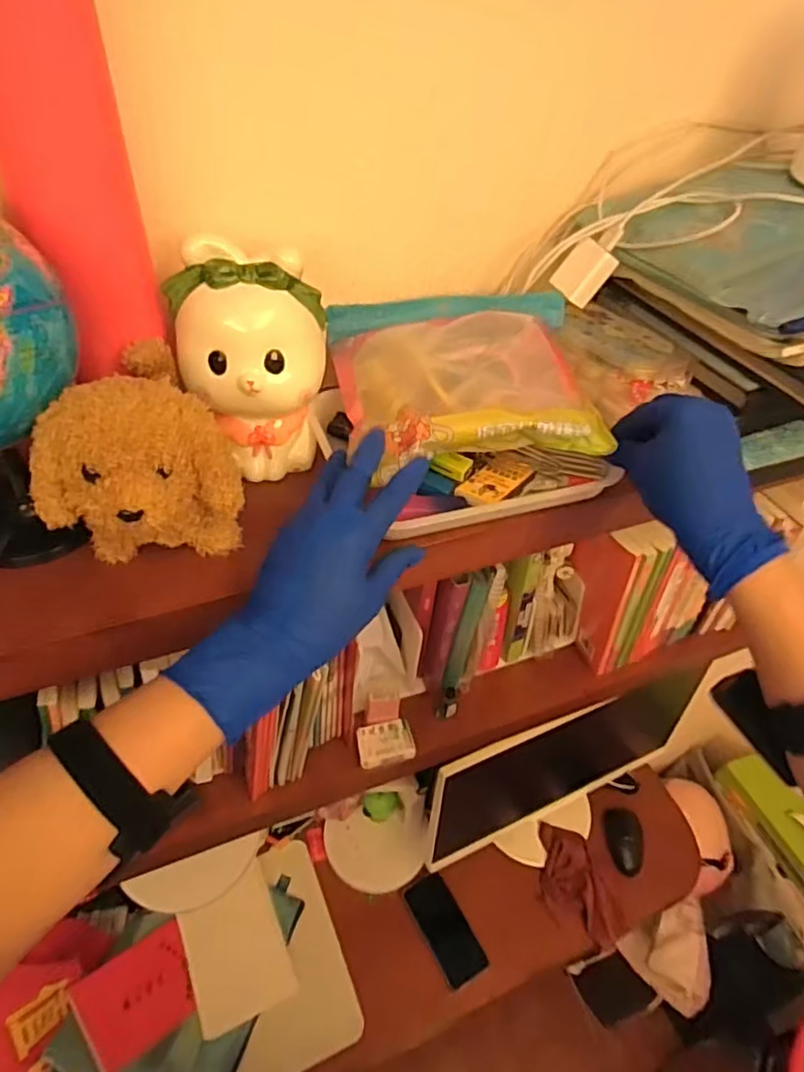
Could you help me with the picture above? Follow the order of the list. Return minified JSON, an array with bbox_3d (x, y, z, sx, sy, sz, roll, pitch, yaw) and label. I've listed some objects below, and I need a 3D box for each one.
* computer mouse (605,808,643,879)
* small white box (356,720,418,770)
[{"bbox_3d":[0.399,0.547,1.124,0.061,0.035,0.103,7,45,3],"label":"computer mouse"},{"bbox_3d":[-0.019,0.234,0.709,0.060,0.012,0.046,-6,46,-11],"label":"small white box"}]

